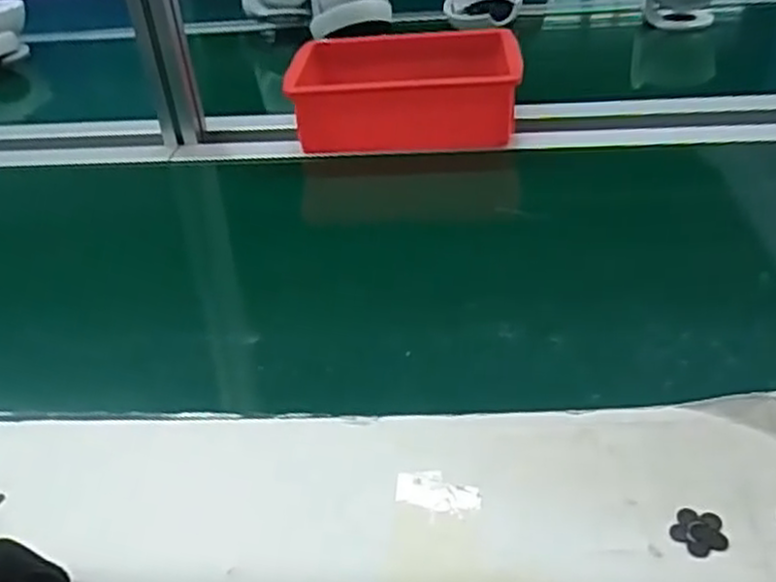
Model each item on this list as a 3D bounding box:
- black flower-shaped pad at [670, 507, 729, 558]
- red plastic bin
[{"bbox_3d":[0.155,0.119,0.376,0.025,0.004,0.026,14,39,27],"label":"black flower-shaped pad"},{"bbox_3d":[0.020,-0.221,0.835,0.236,0.075,0.153,-2,35,5],"label":"red plastic bin"}]

